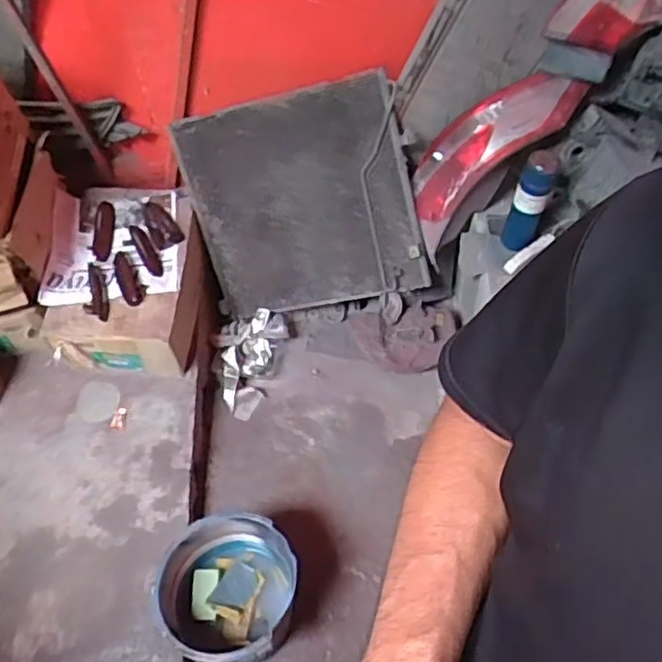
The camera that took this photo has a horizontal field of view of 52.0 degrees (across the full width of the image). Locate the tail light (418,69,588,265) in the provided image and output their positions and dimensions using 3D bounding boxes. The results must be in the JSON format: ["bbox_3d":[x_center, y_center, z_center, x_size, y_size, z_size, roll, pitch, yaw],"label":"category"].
[{"bbox_3d":[0.278,-0.328,1.317,0.138,0.460,0.105,28,54,-17],"label":"tail light"}]

